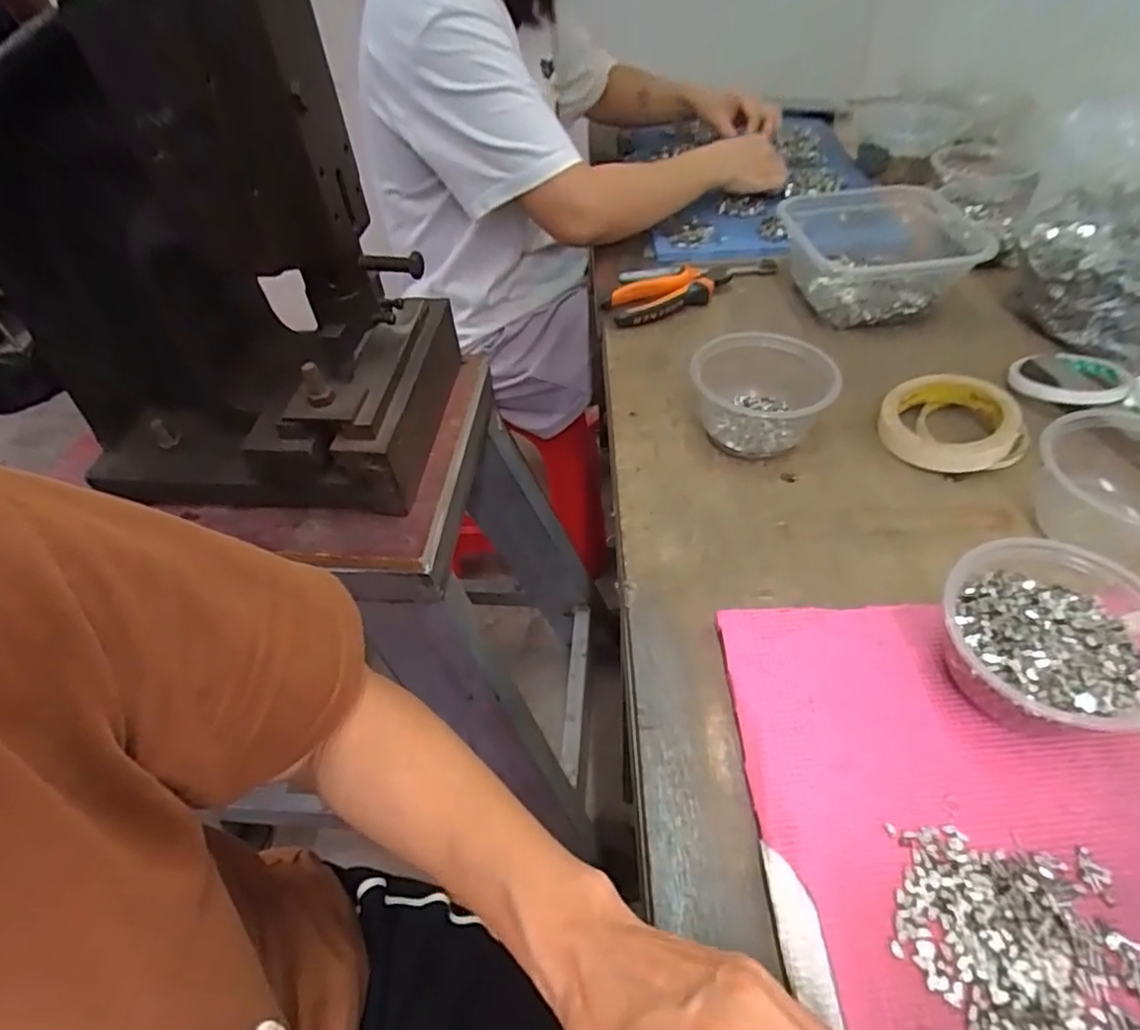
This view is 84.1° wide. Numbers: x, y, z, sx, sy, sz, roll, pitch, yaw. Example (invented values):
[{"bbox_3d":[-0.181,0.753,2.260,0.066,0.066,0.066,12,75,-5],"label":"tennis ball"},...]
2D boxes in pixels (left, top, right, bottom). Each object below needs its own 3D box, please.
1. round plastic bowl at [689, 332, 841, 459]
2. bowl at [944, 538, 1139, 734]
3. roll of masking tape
[{"bbox_3d":[0.161,-0.097,0.533,0.108,0.065,0.103,-3,47,3],"label":"round plastic bowl"},{"bbox_3d":[0.271,0.073,0.359,0.108,0.058,0.118,-3,47,3],"label":"bowl"},{"bbox_3d":[0.313,-0.076,0.521,0.094,0.034,0.095,-3,47,3],"label":"roll of masking tape"}]

